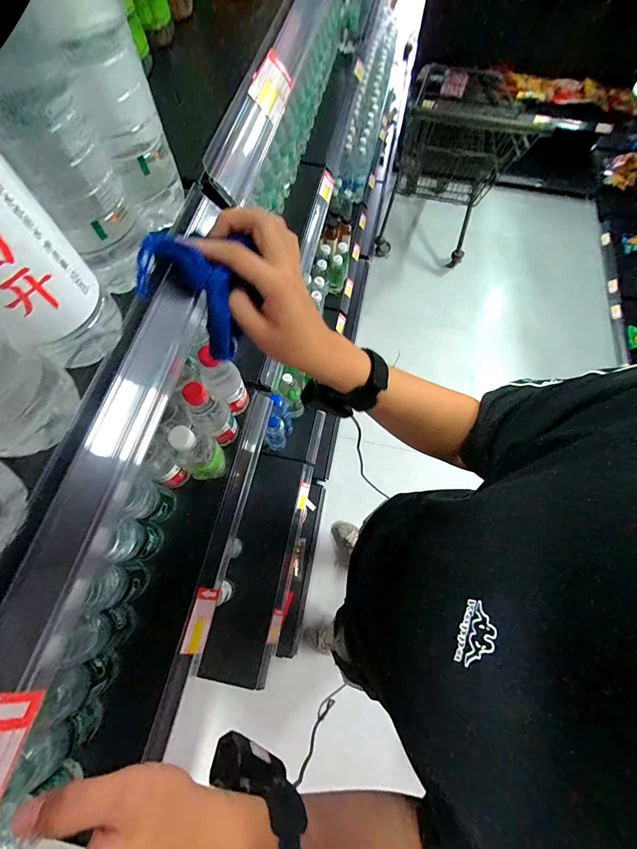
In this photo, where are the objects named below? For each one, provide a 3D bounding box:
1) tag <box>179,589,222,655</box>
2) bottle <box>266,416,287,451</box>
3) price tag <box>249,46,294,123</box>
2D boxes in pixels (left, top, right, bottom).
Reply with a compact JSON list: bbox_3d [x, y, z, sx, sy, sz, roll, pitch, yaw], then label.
[{"bbox_3d":[-0.192,0.318,0.538,0.037,0.009,0.093,26,66,-27],"label":"tag"},{"bbox_3d":[-0.136,0.037,1.096,0.055,0.192,0.076,37,73,12],"label":"bottle"},{"bbox_3d":[-0.054,-0.402,0.392,0.011,0.045,0.064,24,92,39],"label":"price tag"}]

